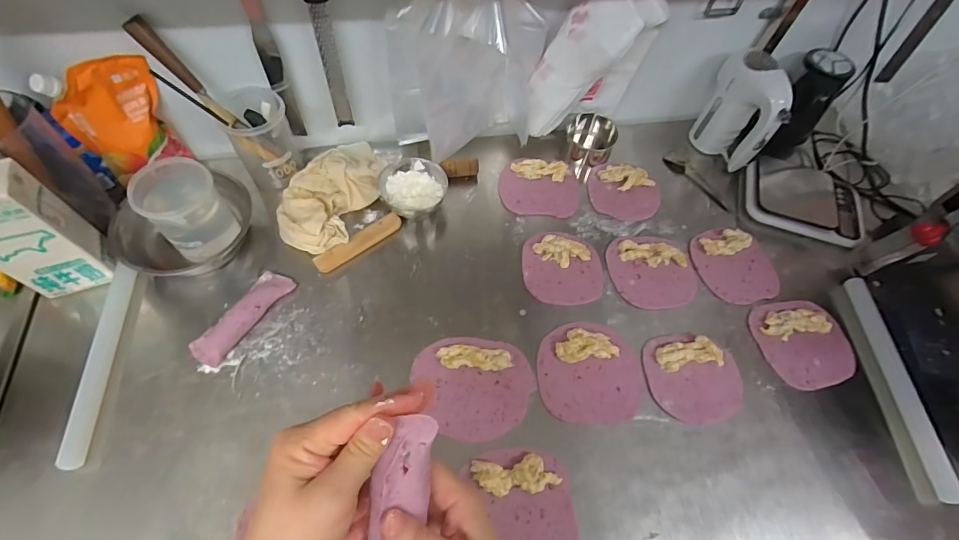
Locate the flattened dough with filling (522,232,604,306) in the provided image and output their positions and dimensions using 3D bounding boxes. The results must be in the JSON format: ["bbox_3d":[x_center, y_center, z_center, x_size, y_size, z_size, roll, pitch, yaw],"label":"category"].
[{"bbox_3d":[0.135,-0.008,0.702,0.126,0.025,0.127,2,60,-3],"label":"flattened dough with filling"}]

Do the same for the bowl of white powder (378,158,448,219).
[{"bbox_3d":[-0.111,-0.135,0.736,0.095,0.059,0.098,2,60,-3],"label":"bowl of white powder"}]

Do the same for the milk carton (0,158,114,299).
[{"bbox_3d":[-0.578,-0.047,0.554,0.108,0.196,0.061,-17,63,-13],"label":"milk carton"}]

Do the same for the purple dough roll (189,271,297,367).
[{"bbox_3d":[-0.337,0.064,0.625,0.044,0.029,0.155,31,63,13],"label":"purple dough roll"}]

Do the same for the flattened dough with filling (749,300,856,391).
[{"bbox_3d":[0.502,0.106,0.667,0.134,0.019,0.135,-14,63,-12],"label":"flattened dough with filling"}]

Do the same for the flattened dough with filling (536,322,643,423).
[{"bbox_3d":[0.158,0.140,0.621,0.144,0.019,0.146,2,60,-3],"label":"flattened dough with filling"}]

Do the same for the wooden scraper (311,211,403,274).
[{"bbox_3d":[-0.192,-0.044,0.703,0.150,0.014,0.030,-34,68,-21],"label":"wooden scraper"}]

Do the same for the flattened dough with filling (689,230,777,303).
[{"bbox_3d":[0.433,-0.013,0.725,0.124,0.025,0.133,-14,62,-12],"label":"flattened dough with filling"}]

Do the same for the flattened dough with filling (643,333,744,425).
[{"bbox_3d":[0.311,0.149,0.622,0.128,0.025,0.125,-8,61,-8],"label":"flattened dough with filling"}]

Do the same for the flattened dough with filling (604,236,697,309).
[{"bbox_3d":[0.284,0.000,0.709,0.138,0.016,0.128,2,60,-3],"label":"flattened dough with filling"}]

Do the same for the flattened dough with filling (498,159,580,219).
[{"bbox_3d":[0.109,-0.151,0.784,0.141,0.024,0.111,3,60,-2],"label":"flattened dough with filling"}]

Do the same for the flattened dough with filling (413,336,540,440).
[{"bbox_3d":[-0.009,0.158,0.600,0.164,0.019,0.135,7,60,0],"label":"flattened dough with filling"}]

